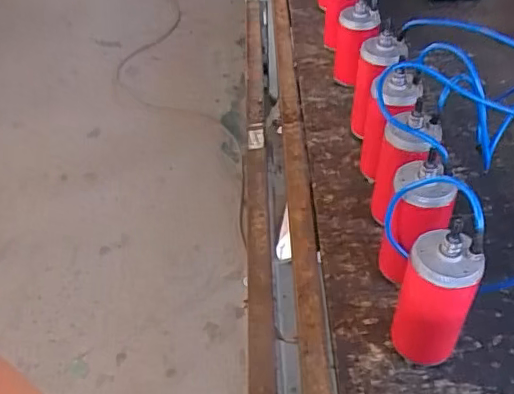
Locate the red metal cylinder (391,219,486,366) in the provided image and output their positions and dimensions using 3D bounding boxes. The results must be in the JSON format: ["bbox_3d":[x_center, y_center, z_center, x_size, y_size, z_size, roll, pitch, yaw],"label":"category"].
[{"bbox_3d":[0.200,0.125,0.635,0.075,0.189,0.074,16,47,17],"label":"red metal cylinder"}]

